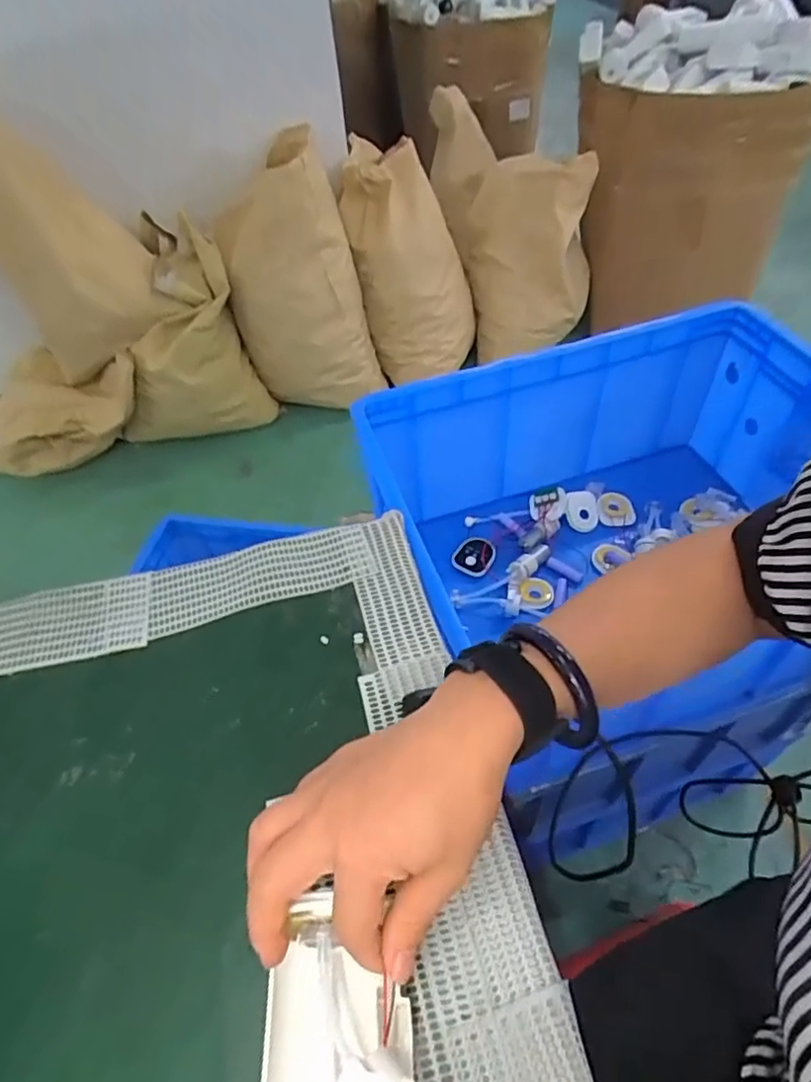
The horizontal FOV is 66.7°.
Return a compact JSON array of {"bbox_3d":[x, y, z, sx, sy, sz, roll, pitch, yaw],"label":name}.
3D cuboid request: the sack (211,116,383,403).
[{"bbox_3d":[-0.298,-0.663,1.680,0.373,0.660,0.271,-7,43,17],"label":"sack"}]

